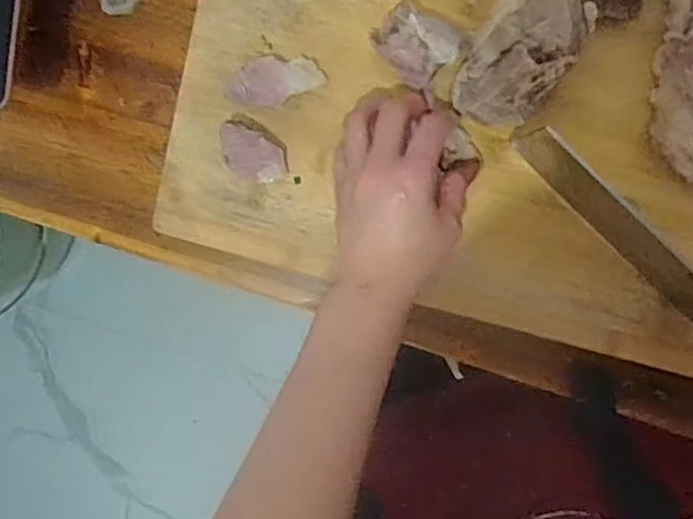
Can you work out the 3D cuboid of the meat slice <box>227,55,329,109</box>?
[{"bbox_3d":[-0.051,-0.130,0.454,0.068,0.007,0.035,-1,97,6],"label":"meat slice"}]

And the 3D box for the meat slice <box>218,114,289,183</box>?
[{"bbox_3d":[-0.069,-0.079,0.458,0.053,0.015,0.038,39,99,0],"label":"meat slice"}]

